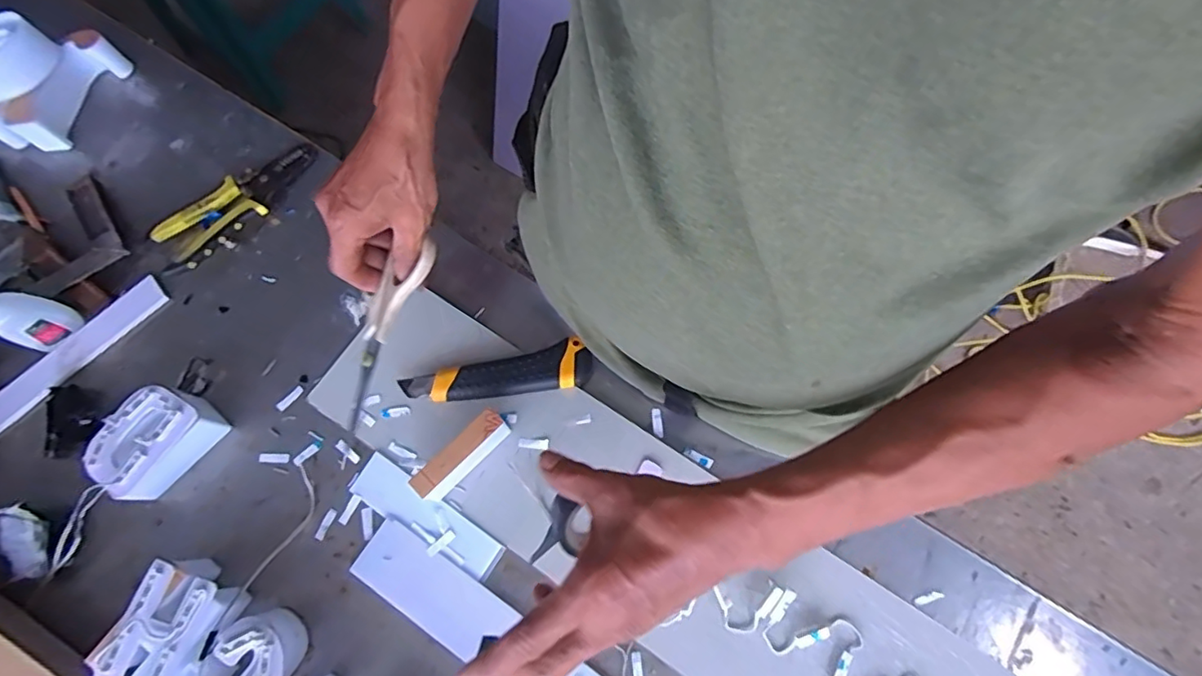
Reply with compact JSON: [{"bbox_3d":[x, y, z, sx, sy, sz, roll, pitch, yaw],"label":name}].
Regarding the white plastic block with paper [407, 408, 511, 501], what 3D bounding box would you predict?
[{"bbox_3d":[-0.111,0.094,0.464,0.018,0.048,0.082,44,79,13],"label":"white plastic block with paper"}]

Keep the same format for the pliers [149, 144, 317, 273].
[{"bbox_3d":[-0.348,-0.132,0.558,0.059,0.018,0.165,43,78,13],"label":"pliers"}]

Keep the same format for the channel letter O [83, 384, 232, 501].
[{"bbox_3d":[-0.364,0.083,0.479,0.055,0.051,0.089,35,77,11],"label":"channel letter O"}]

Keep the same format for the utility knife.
[{"bbox_3d":[-0.088,0.035,0.497,0.160,0.022,0.037,-13,73,-3],"label":"utility knife"}]

